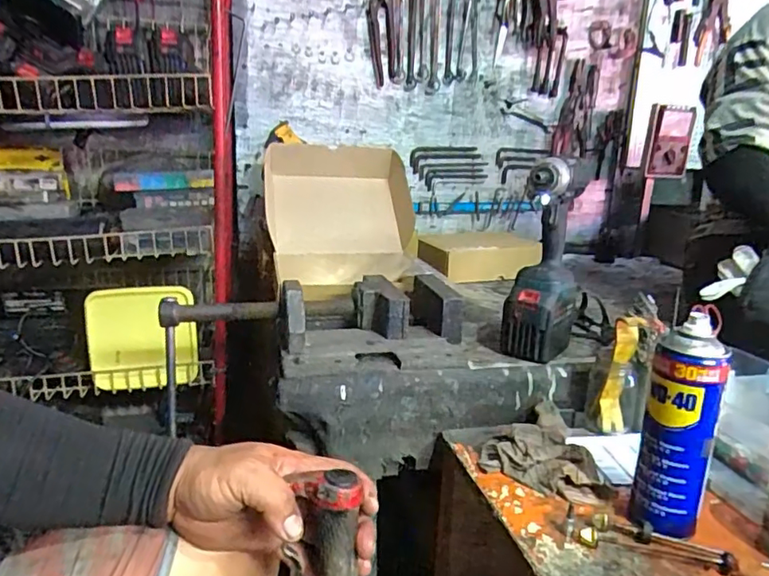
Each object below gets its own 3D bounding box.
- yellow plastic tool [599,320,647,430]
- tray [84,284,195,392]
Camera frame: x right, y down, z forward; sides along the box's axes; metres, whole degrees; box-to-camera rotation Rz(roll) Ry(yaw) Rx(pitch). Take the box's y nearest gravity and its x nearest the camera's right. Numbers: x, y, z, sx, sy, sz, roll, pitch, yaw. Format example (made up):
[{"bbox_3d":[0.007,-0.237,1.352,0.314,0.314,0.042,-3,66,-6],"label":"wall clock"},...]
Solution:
[{"bbox_3d":[0.314,0.116,0.750,0.033,0.161,0.019,7,18,19],"label":"yellow plastic tool"},{"bbox_3d":[-0.470,0.097,1.086,0.199,0.185,0.050,-2,17,-10],"label":"tray"}]

